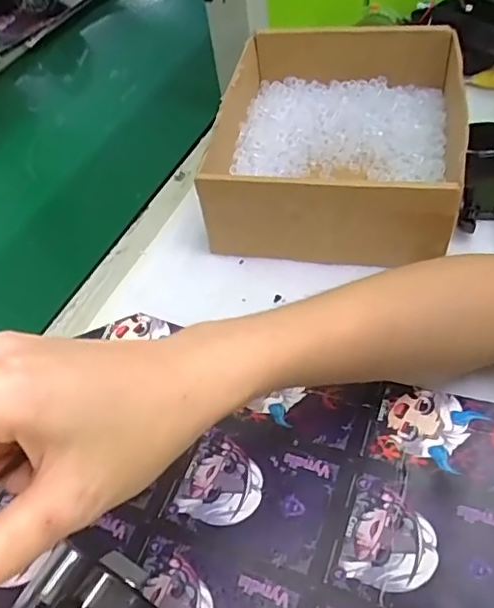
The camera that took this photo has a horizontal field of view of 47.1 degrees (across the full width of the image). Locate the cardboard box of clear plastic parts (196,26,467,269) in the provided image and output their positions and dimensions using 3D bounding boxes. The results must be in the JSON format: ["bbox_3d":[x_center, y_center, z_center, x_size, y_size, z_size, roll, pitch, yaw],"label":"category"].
[{"bbox_3d":[0.072,-0.135,0.441,0.170,0.071,0.219,7,51,14],"label":"cardboard box of clear plastic parts"}]

